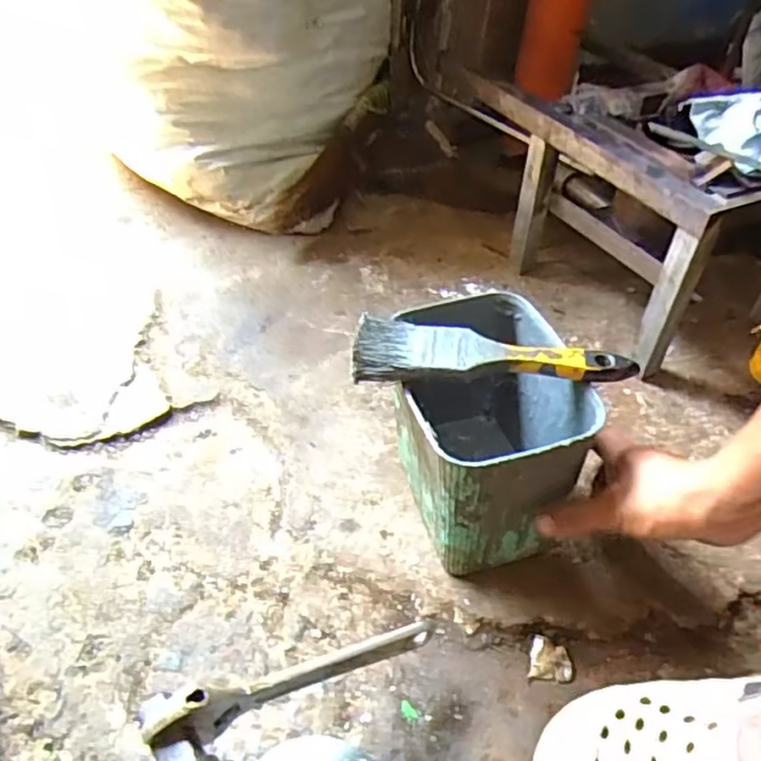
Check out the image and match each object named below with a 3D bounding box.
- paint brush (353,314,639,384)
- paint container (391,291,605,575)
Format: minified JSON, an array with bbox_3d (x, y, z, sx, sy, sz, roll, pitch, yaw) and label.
[{"bbox_3d":[0.075,-0.019,0.448,0.181,0.017,0.049,4,46,2],"label":"paint brush"},{"bbox_3d":[0.079,0.039,0.516,0.119,0.160,0.174,-8,42,-6],"label":"paint container"}]

